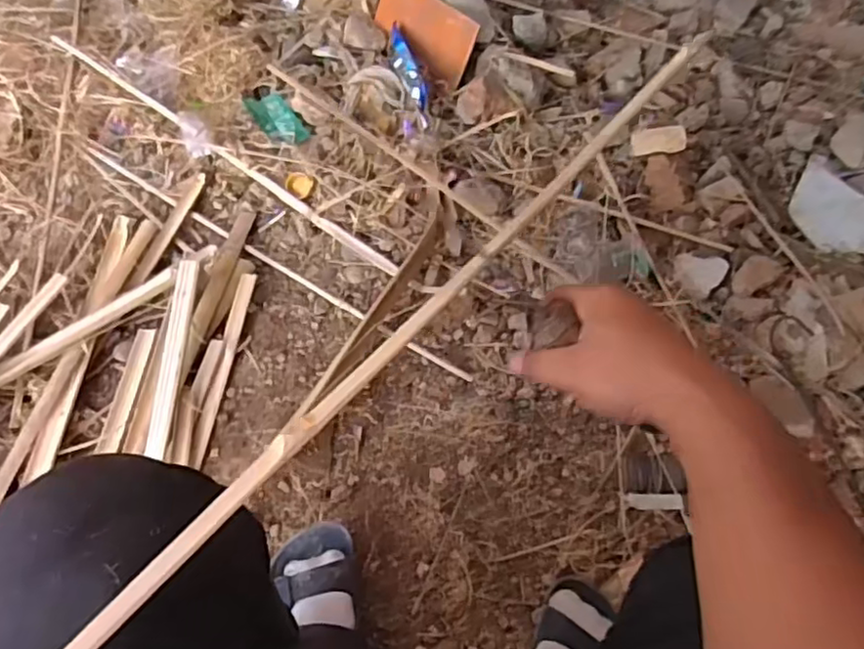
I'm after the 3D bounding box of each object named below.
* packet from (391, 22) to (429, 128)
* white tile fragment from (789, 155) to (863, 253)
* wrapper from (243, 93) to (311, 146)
[{"bbox_3d":[-0.033,-0.397,1.015,0.038,0.046,0.200,-19,63,-10],"label":"packet"},{"bbox_3d":[0.620,-0.178,1.009,0.106,0.013,0.168,-35,62,7],"label":"white tile fragment"},{"bbox_3d":[-0.242,-0.321,1.014,0.053,0.012,0.113,-36,72,-16],"label":"wrapper"}]

